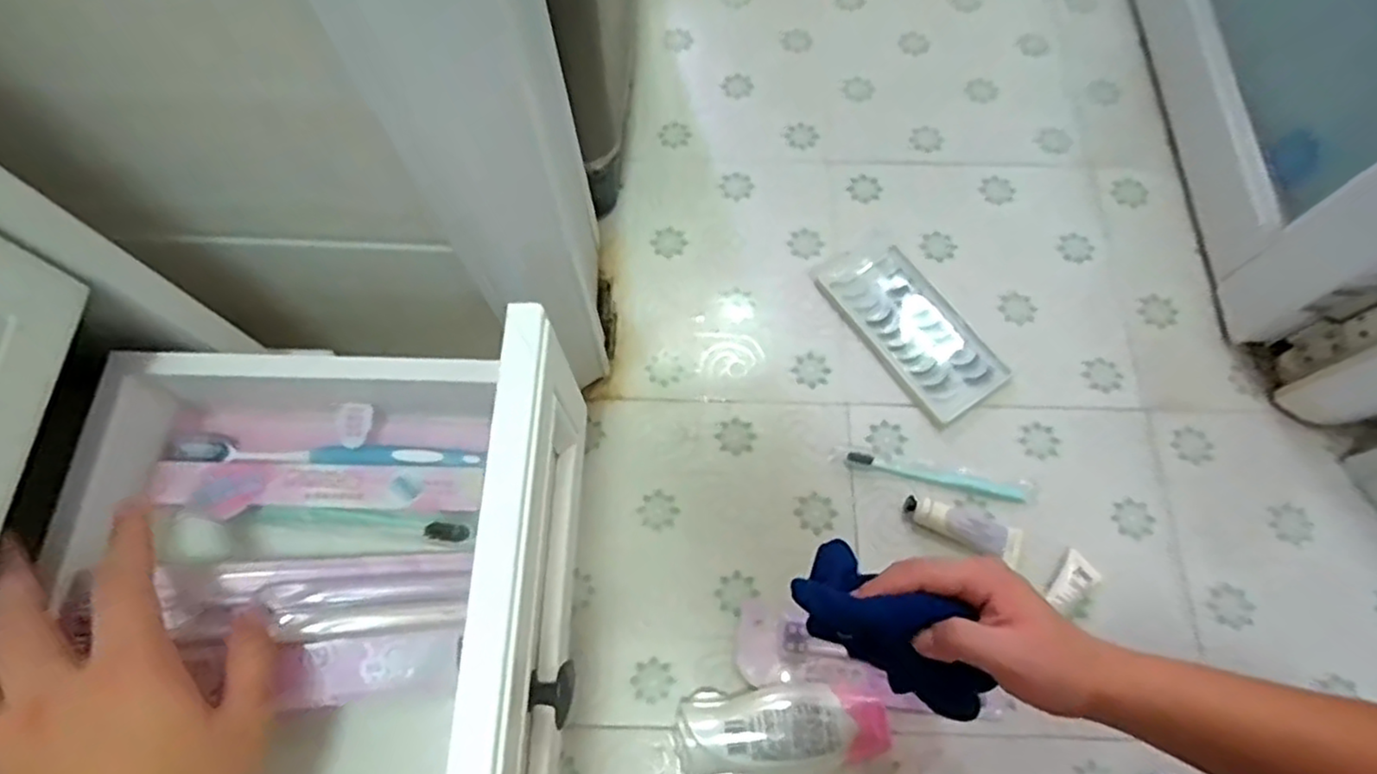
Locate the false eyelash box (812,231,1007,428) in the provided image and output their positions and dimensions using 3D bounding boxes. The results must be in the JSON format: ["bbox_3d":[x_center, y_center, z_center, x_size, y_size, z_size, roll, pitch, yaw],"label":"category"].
[{"bbox_3d":[0.233,-0.067,0.718,0.100,0.018,0.209,-32,73,-11],"label":"false eyelash box"}]

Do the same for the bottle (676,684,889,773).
[{"bbox_3d":[0.079,0.288,0.576,0.173,0.036,0.067,-3,70,-1],"label":"bottle"}]

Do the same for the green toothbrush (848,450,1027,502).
[{"bbox_3d":[0.238,0.085,0.659,0.165,0.010,0.015,13,71,5],"label":"green toothbrush"}]

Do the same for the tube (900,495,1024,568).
[{"bbox_3d":[0.259,0.129,0.644,0.111,0.018,0.036,21,71,7],"label":"tube"}]

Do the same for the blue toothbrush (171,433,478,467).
[{"bbox_3d":[-0.215,0.039,0.406,0.181,0.012,0.017,2,70,1],"label":"blue toothbrush"}]

